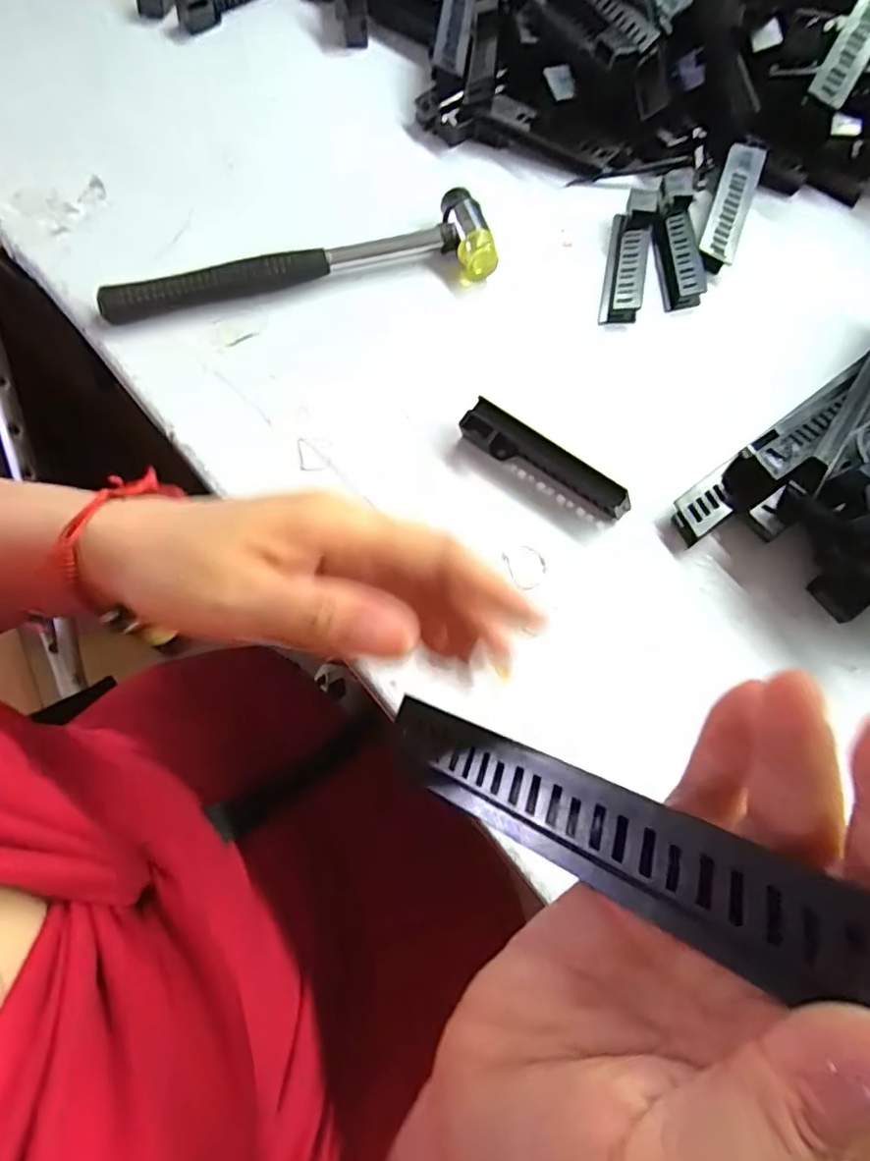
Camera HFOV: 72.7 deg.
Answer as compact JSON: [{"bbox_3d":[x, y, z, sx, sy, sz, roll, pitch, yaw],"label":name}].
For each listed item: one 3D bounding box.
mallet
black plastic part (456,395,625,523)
[{"bbox_3d":[-0.084,-0.199,0.367,0.236,0.026,0.056,-10,69,-5],"label":"mallet"},{"bbox_3d":[0.058,-0.062,0.313,0.096,0.021,0.017,35,71,12],"label":"black plastic part"}]

